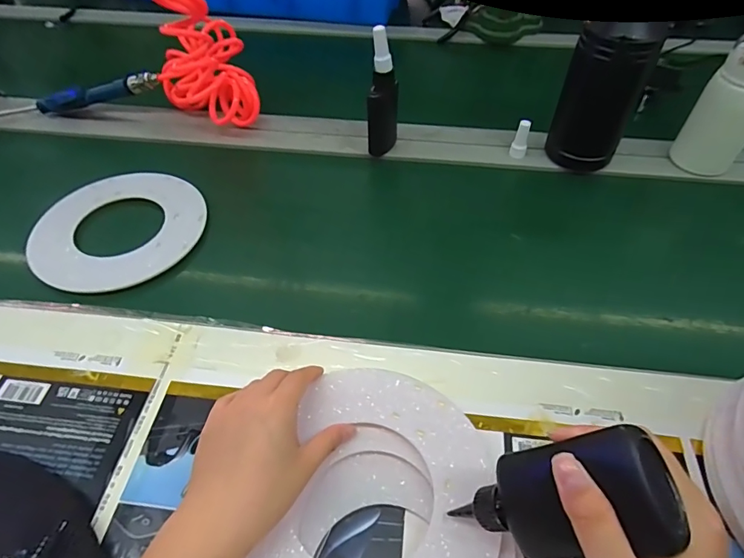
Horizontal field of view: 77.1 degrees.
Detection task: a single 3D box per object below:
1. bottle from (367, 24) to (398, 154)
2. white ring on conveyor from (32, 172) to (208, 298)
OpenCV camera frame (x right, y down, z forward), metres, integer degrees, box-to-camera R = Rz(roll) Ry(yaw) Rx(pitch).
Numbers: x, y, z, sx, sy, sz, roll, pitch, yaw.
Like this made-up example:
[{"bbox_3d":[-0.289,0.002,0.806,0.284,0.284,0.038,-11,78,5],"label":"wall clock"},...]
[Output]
[{"bbox_3d":[0.015,-0.235,0.597,0.035,0.156,0.042,9,50,6],"label":"bottle"},{"bbox_3d":[-0.293,-0.063,0.542,0.192,0.010,0.187,1,50,-1],"label":"white ring on conveyor"}]

